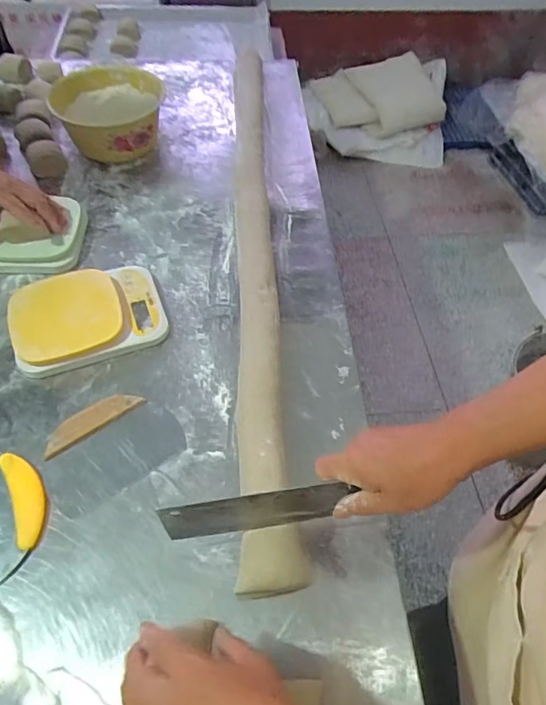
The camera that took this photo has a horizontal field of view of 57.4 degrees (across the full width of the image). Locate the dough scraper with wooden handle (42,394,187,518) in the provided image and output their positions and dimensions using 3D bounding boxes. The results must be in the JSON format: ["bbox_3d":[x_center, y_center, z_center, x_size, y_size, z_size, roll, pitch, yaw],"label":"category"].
[{"bbox_3d":[-0.193,0.108,0.591,0.160,0.017,0.108,-30,61,-22],"label":"dough scraper with wooden handle"}]

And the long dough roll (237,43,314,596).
[{"bbox_3d":[-0.025,-0.201,0.799,0.066,0.049,1.061,-1,54,-4],"label":"long dough roll"}]

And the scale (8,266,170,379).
[{"bbox_3d":[-0.255,-0.057,0.688,0.197,0.039,0.152,-16,57,-14],"label":"scale"}]

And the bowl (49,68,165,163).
[{"bbox_3d":[-0.312,-0.452,0.949,0.193,0.092,0.197,0,54,-3],"label":"bowl"}]

